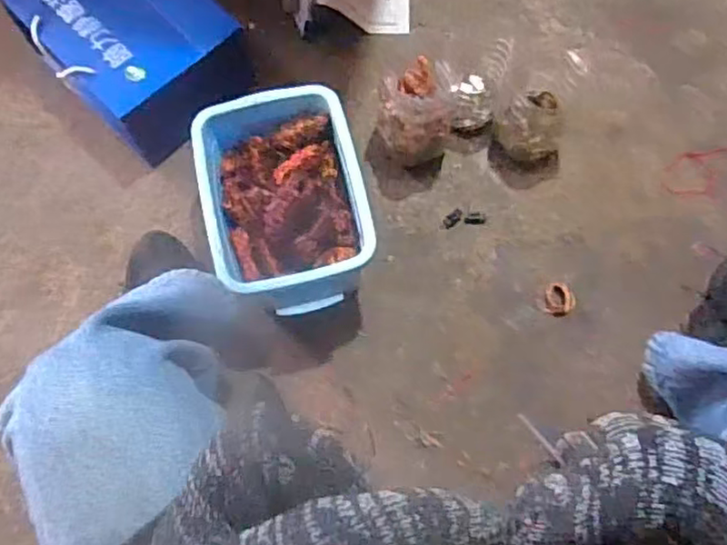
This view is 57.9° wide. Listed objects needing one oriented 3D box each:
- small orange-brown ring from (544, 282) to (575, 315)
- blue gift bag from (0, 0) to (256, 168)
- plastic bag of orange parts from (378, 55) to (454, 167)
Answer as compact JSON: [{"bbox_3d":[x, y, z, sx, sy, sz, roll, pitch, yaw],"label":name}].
[{"bbox_3d":[0.277,0.035,0.922,0.042,0.027,0.042,0,71,0],"label":"small orange-brown ring"},{"bbox_3d":[-0.349,-0.346,1.000,0.323,0.136,0.226,43,76,13],"label":"blue gift bag"},{"bbox_3d":[0.074,-0.226,0.940,0.107,0.139,0.098,6,71,2],"label":"plastic bag of orange parts"}]

